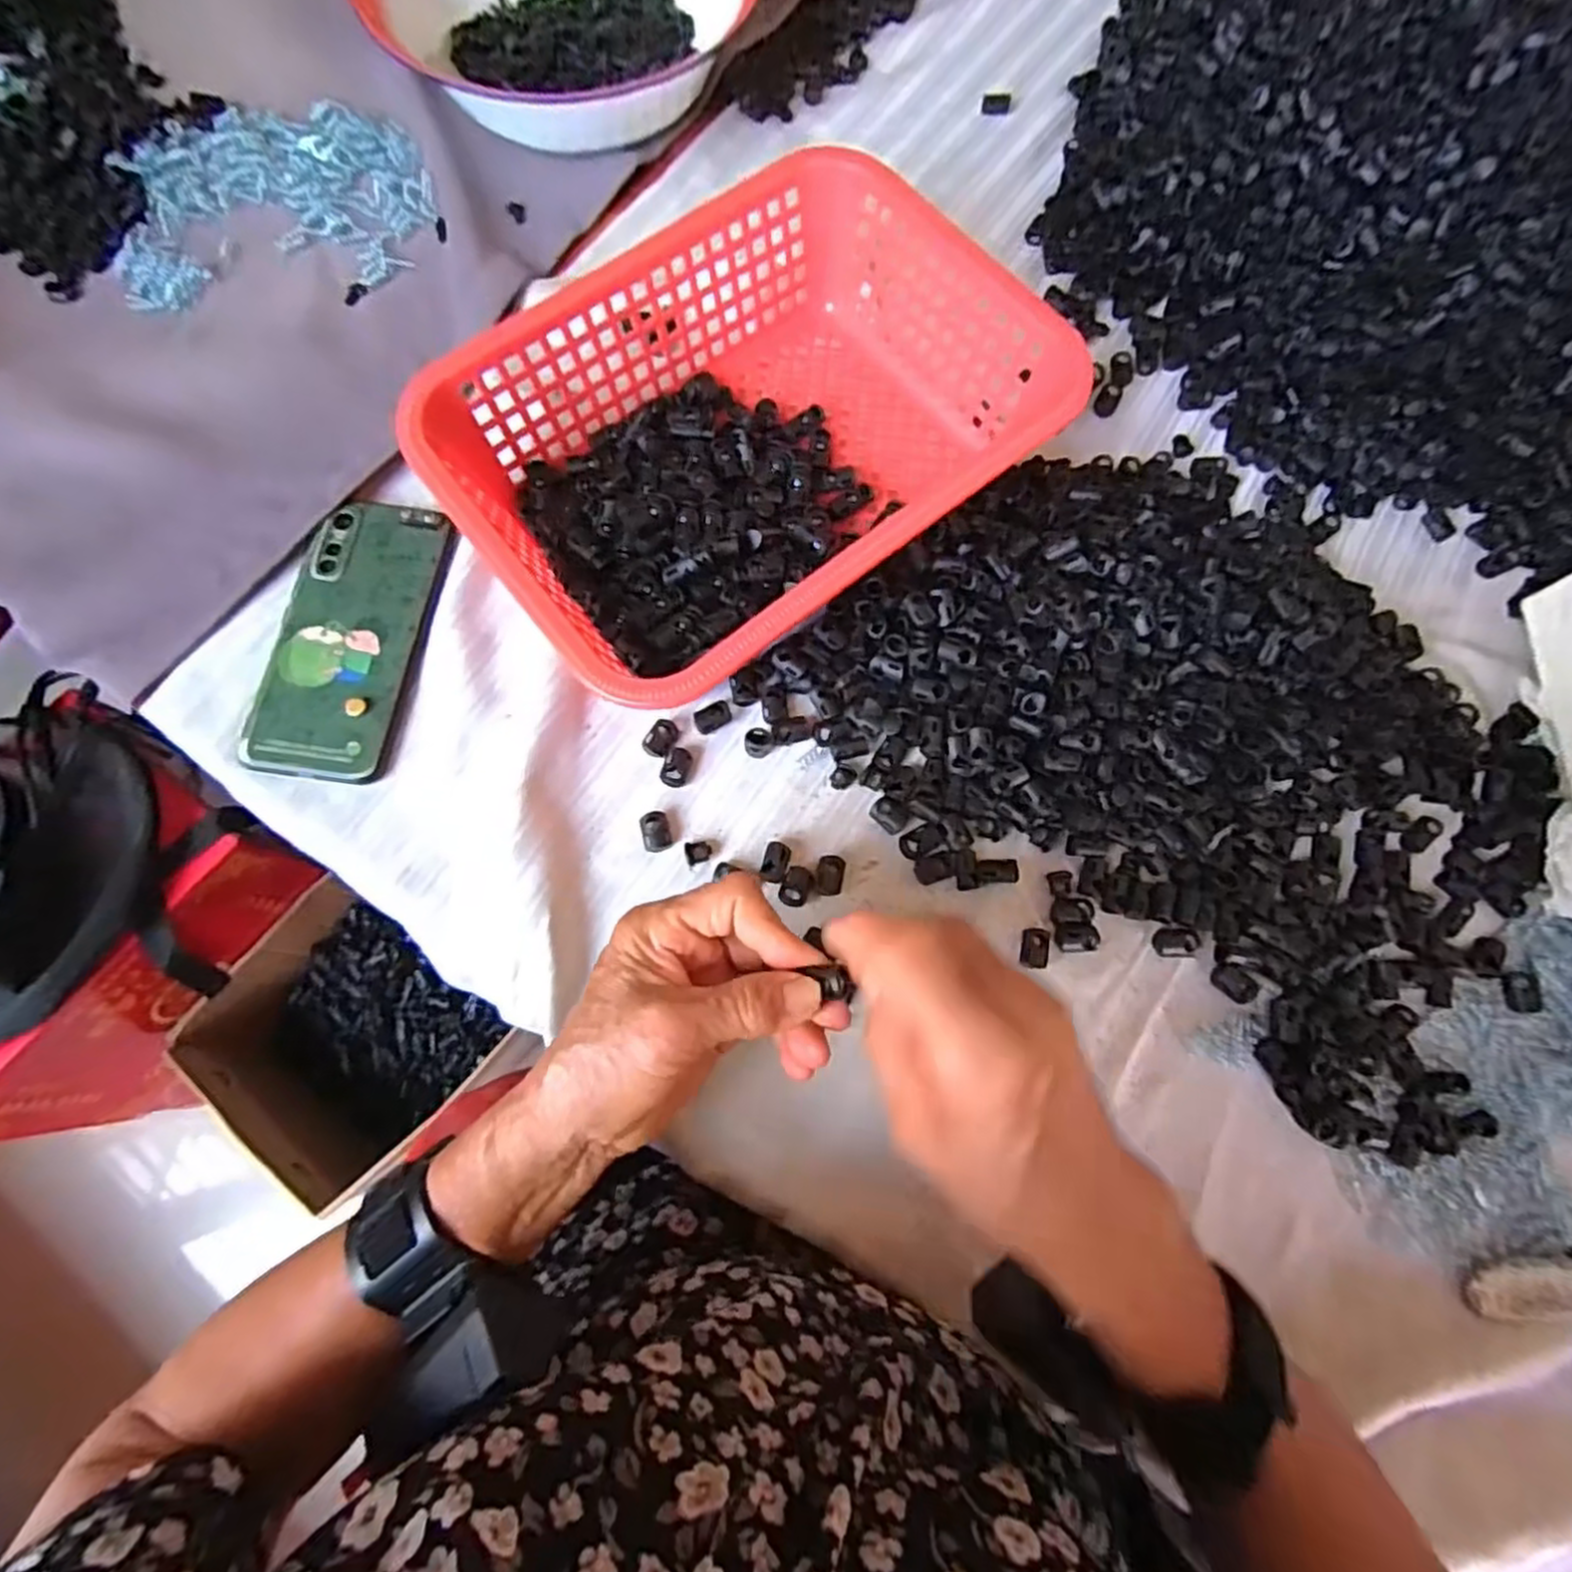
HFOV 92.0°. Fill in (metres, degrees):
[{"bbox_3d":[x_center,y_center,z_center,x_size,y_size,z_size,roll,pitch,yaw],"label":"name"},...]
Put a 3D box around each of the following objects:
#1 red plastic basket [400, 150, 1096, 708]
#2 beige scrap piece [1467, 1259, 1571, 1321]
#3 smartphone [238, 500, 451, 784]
[{"bbox_3d":[-0.020,-0.184,0.411,0.295,0.082,0.212,-38,80,-11],"label":"red plastic basket"},{"bbox_3d":[0.347,0.232,0.349,0.062,0.009,0.023,-5,75,-3],"label":"beige scrap piece"},{"bbox_3d":[-0.240,-0.083,0.416,0.074,0.010,0.161,10,75,0],"label":"smartphone"}]

